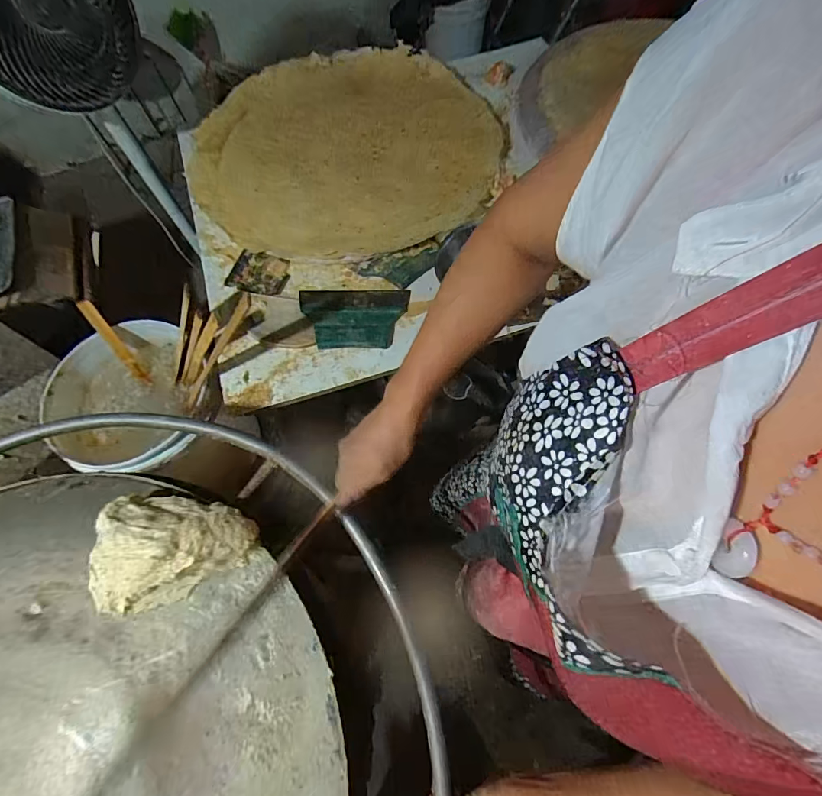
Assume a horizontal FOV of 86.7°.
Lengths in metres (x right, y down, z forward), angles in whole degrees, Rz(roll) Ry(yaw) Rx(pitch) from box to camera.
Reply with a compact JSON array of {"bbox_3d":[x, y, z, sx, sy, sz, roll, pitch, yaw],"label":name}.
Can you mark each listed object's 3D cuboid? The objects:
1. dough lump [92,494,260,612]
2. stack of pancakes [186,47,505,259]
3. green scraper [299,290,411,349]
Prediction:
[{"bbox_3d":[-0.246,0.159,0.443,0.148,0.055,0.114,6,67,5],"label":"dough lump"},{"bbox_3d":[-0.141,-0.544,0.943,0.661,0.045,0.589,-11,67,-3],"label":"stack of pancakes"},{"bbox_3d":[-0.102,-0.148,0.786,0.190,0.013,0.125,-2,67,1],"label":"green scraper"}]

